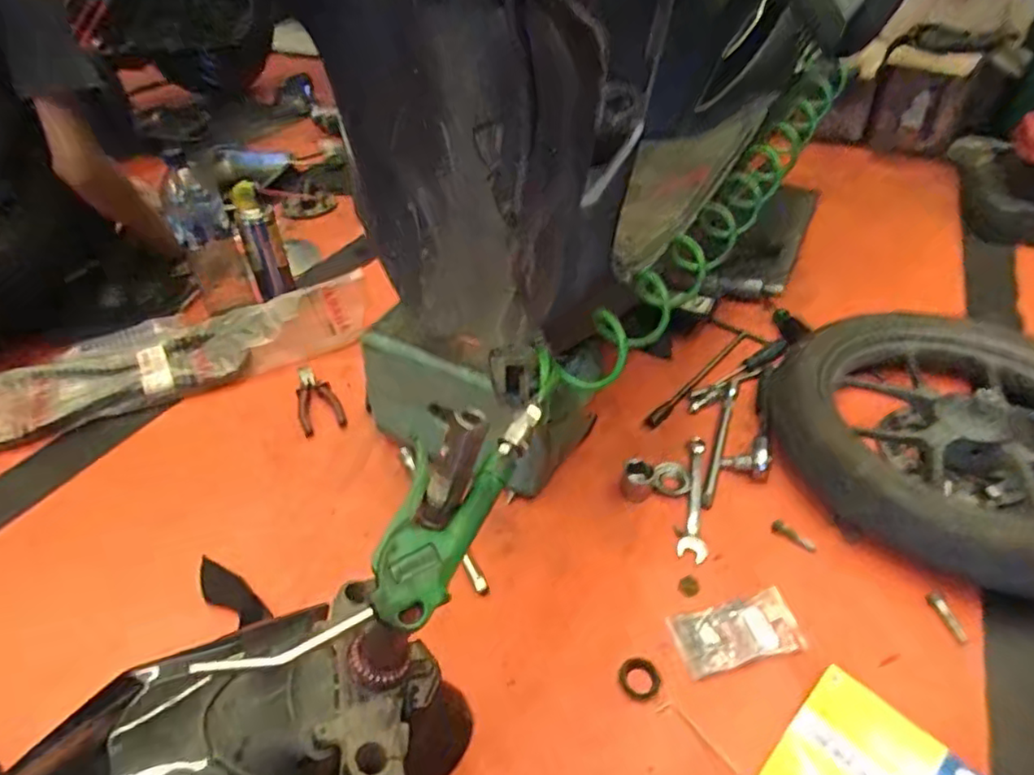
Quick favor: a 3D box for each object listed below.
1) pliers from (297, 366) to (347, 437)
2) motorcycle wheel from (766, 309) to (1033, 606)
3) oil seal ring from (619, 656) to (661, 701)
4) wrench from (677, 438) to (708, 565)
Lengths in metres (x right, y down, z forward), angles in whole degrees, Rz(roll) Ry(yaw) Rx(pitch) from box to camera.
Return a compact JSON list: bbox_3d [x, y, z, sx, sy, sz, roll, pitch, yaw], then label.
[{"bbox_3d":[-0.311,0.011,0.958,0.062,0.022,0.147,-17,42,-17],"label":"pliers"},{"bbox_3d":[0.580,0.066,0.797,0.400,0.096,0.421,-1,40,1],"label":"motorcycle wheel"},{"bbox_3d":[0.122,0.289,0.617,0.039,0.004,0.041,-1,40,1],"label":"oil seal ring"},{"bbox_3d":[0.229,0.140,0.795,0.032,0.010,0.198,9,41,12],"label":"wrench"}]

